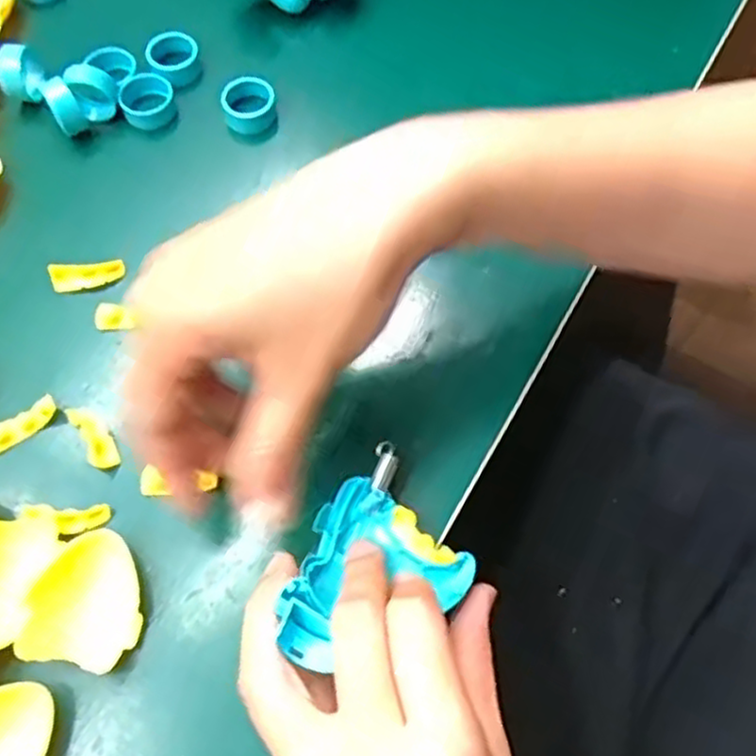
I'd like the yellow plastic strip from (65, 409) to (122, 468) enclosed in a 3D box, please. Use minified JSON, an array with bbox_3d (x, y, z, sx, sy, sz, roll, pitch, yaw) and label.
[{"bbox_3d":[-0.110,0.022,0.287,0.011,0.009,0.029,-33,70,-15],"label":"yellow plastic strip"}]

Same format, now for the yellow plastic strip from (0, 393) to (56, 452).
[{"bbox_3d":[-0.141,0.018,0.291,0.029,0.006,0.012,-33,70,-14],"label":"yellow plastic strip"}]

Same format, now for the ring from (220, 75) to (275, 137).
[{"bbox_3d":[-0.062,-0.132,0.357,0.025,0.017,0.022,-5,65,-2],"label":"ring"}]

